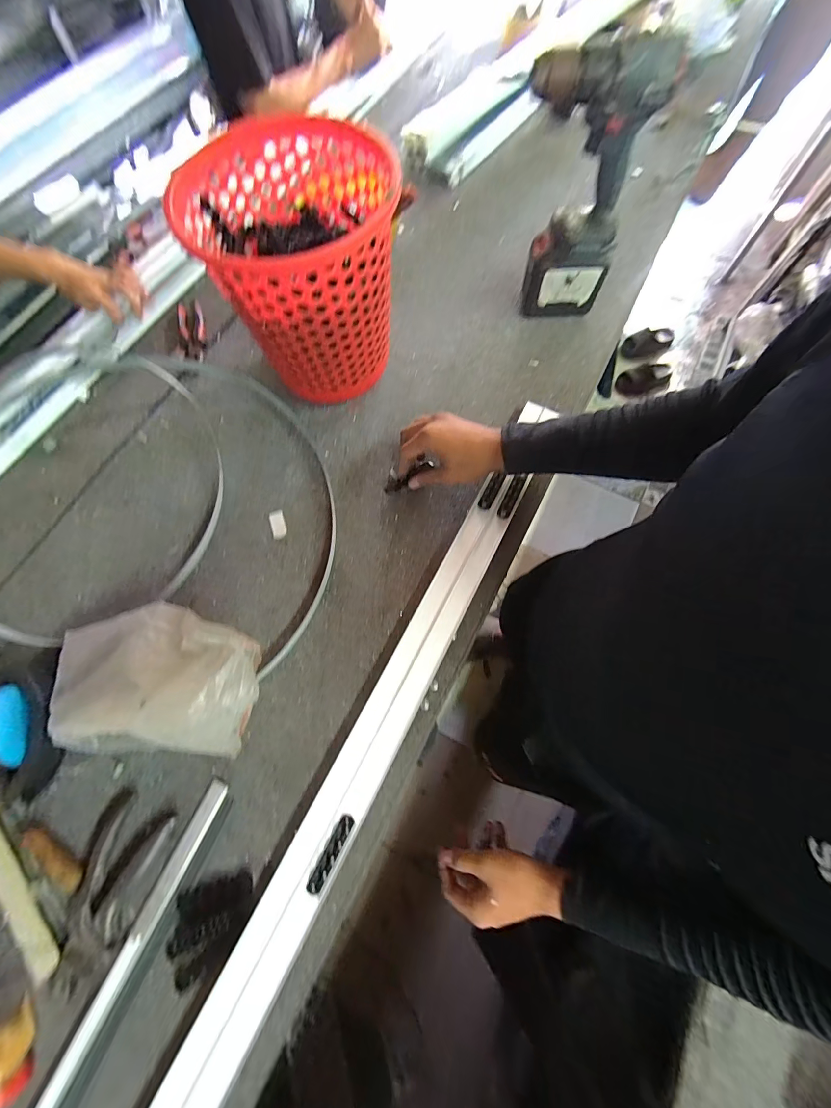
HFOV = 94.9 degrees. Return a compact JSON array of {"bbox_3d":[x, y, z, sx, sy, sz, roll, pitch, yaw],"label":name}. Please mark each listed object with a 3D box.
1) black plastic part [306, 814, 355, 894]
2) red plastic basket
[{"bbox_3d":[-0.094,0.329,0.422,0.018,0.013,0.081,27,74,11],"label":"black plastic part"},{"bbox_3d":[-0.140,-0.368,0.515,0.235,0.220,0.246,1,71,2],"label":"red plastic basket"}]

